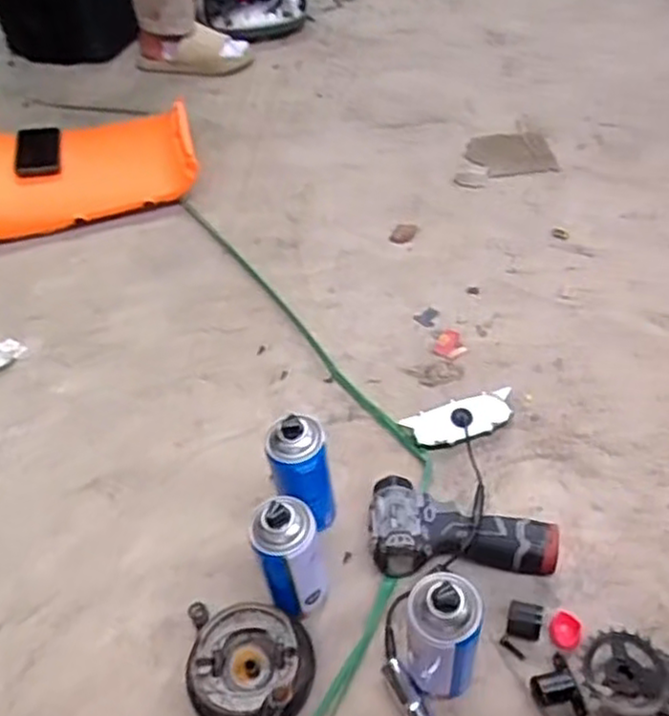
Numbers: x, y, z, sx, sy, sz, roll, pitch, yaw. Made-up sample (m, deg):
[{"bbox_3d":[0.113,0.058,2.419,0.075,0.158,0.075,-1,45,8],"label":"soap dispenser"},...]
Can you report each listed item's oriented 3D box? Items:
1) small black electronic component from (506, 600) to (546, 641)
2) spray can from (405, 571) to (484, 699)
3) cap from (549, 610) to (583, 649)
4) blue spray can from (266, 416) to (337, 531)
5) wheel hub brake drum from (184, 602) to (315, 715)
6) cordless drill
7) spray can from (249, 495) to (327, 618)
[{"bbox_3d":[0.196,0.273,0.743,0.033,0.027,0.031,12,51,16],"label":"small black electronic component"},{"bbox_3d":[0.099,0.258,0.663,0.062,0.175,0.056,12,51,16],"label":"spray can"},{"bbox_3d":[0.240,0.283,0.746,0.031,0.012,0.038,23,54,24],"label":"cap"},{"bbox_3d":[-0.034,0.139,0.792,0.059,0.170,0.067,-8,48,-1],"label":"blue spray can"},{"bbox_3d":[-0.093,0.309,0.720,0.136,0.058,0.117,4,49,9],"label":"wheel hub brake drum"},{"bbox_3d":[0.140,0.199,0.798,0.204,0.057,0.102,8,50,13],"label":"cordless drill"},{"bbox_3d":[-0.043,0.201,0.718,0.061,0.183,0.059,-3,48,3],"label":"spray can"}]

